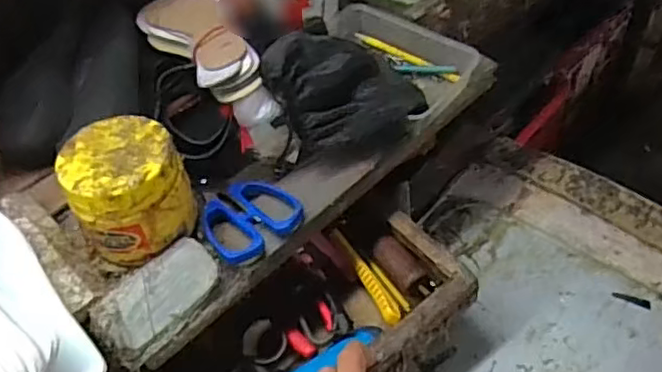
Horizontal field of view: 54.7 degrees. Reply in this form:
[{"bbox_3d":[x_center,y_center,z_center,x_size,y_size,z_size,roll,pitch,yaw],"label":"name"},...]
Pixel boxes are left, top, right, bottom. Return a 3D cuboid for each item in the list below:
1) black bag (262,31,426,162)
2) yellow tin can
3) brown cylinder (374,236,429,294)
[{"bbox_3d":[0.017,-0.096,0.607,0.153,0.103,0.101,-29,52,-20],"label":"black bag"},{"bbox_3d":[-0.171,0.004,0.543,0.098,0.086,0.089,-32,53,-22],"label":"yellow tin can"},{"bbox_3d":[0.068,0.078,0.630,0.025,0.023,0.067,-31,53,-21],"label":"brown cylinder"}]

